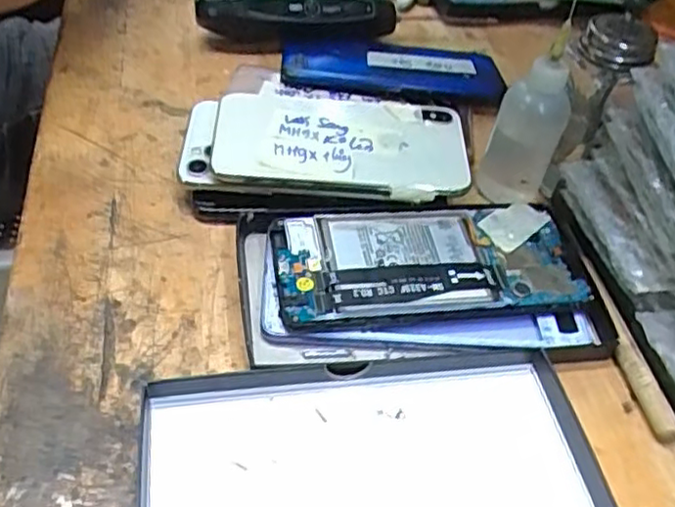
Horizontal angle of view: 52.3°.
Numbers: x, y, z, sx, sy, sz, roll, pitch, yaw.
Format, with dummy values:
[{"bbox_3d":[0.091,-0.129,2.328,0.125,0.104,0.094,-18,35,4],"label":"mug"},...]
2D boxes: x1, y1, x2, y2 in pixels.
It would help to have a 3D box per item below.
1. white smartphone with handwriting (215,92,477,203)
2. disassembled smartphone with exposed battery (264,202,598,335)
[{"bbox_3d":[0.003,-0.062,0.376,0.134,0.012,0.068,2,60,-7],"label":"white smartphone with handwriting"},{"bbox_3d":[0.044,0.004,0.341,0.148,0.014,0.069,-3,46,-10],"label":"disassembled smartphone with exposed battery"}]

